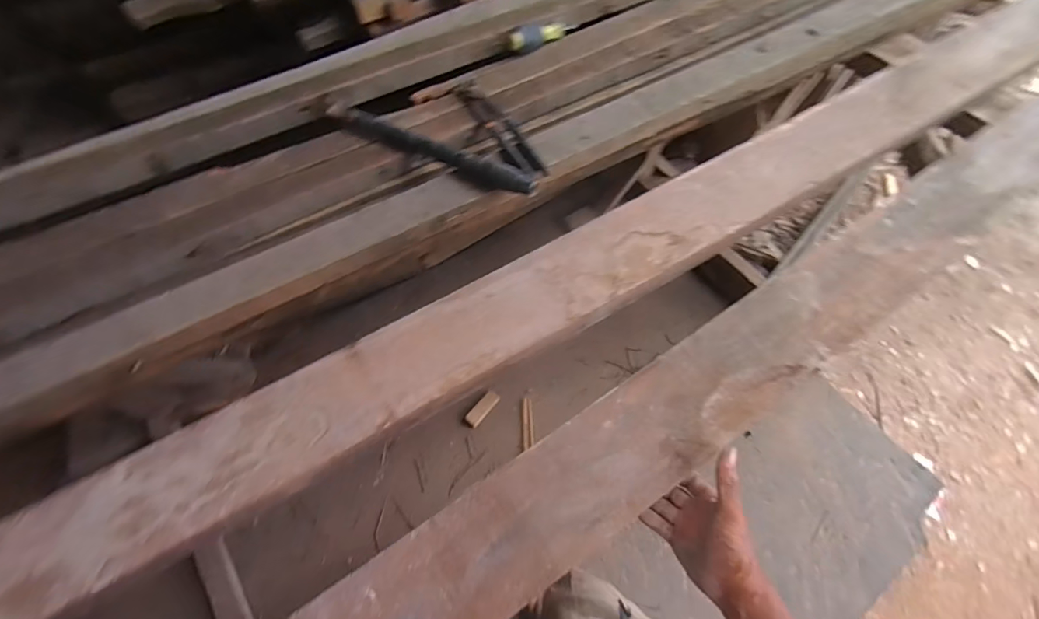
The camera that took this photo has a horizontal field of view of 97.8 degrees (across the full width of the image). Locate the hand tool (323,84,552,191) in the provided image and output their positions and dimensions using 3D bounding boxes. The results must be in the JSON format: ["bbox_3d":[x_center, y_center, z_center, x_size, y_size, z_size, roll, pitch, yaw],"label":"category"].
[{"bbox_3d":[-0.103,-0.278,0.652,0.324,0.032,0.157,23,71,8],"label":"hand tool"}]

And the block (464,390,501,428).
[{"bbox_3d":[-0.107,0.288,1.320,0.045,0.019,0.117,45,72,-6],"label":"block"}]

